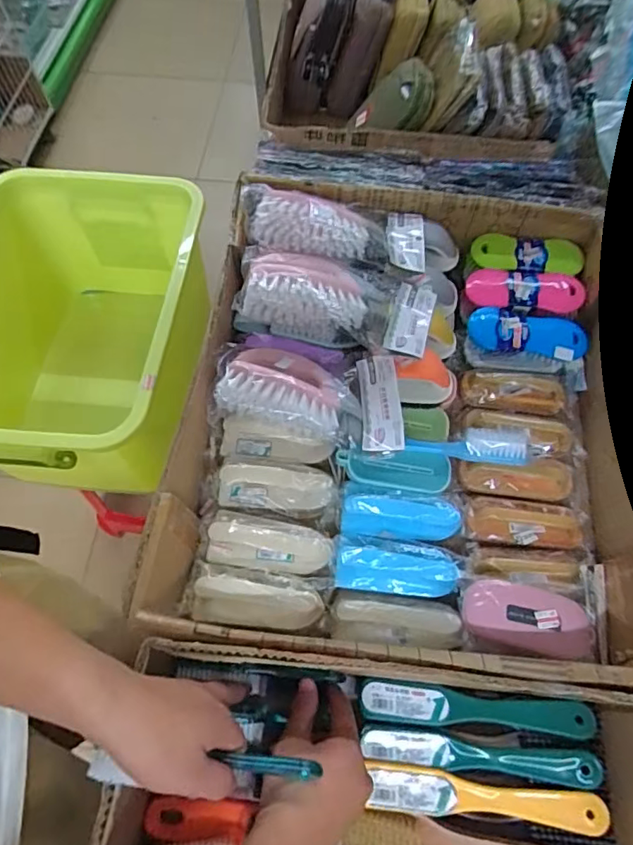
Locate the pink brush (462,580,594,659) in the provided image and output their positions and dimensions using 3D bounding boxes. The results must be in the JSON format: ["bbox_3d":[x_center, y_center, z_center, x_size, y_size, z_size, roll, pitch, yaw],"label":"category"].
[{"bbox_3d":[0.208,0.194,0.518,0.125,0.030,0.059,11,64,6],"label":"pink brush"}]

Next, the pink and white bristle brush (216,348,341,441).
[{"bbox_3d":[-0.037,-0.042,0.601,0.138,0.050,0.091,13,65,7],"label":"pink and white bristle brush"}]

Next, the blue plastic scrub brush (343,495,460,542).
[{"bbox_3d":[0.094,0.107,0.587,0.127,0.034,0.040,5,64,3],"label":"blue plastic scrub brush"}]

